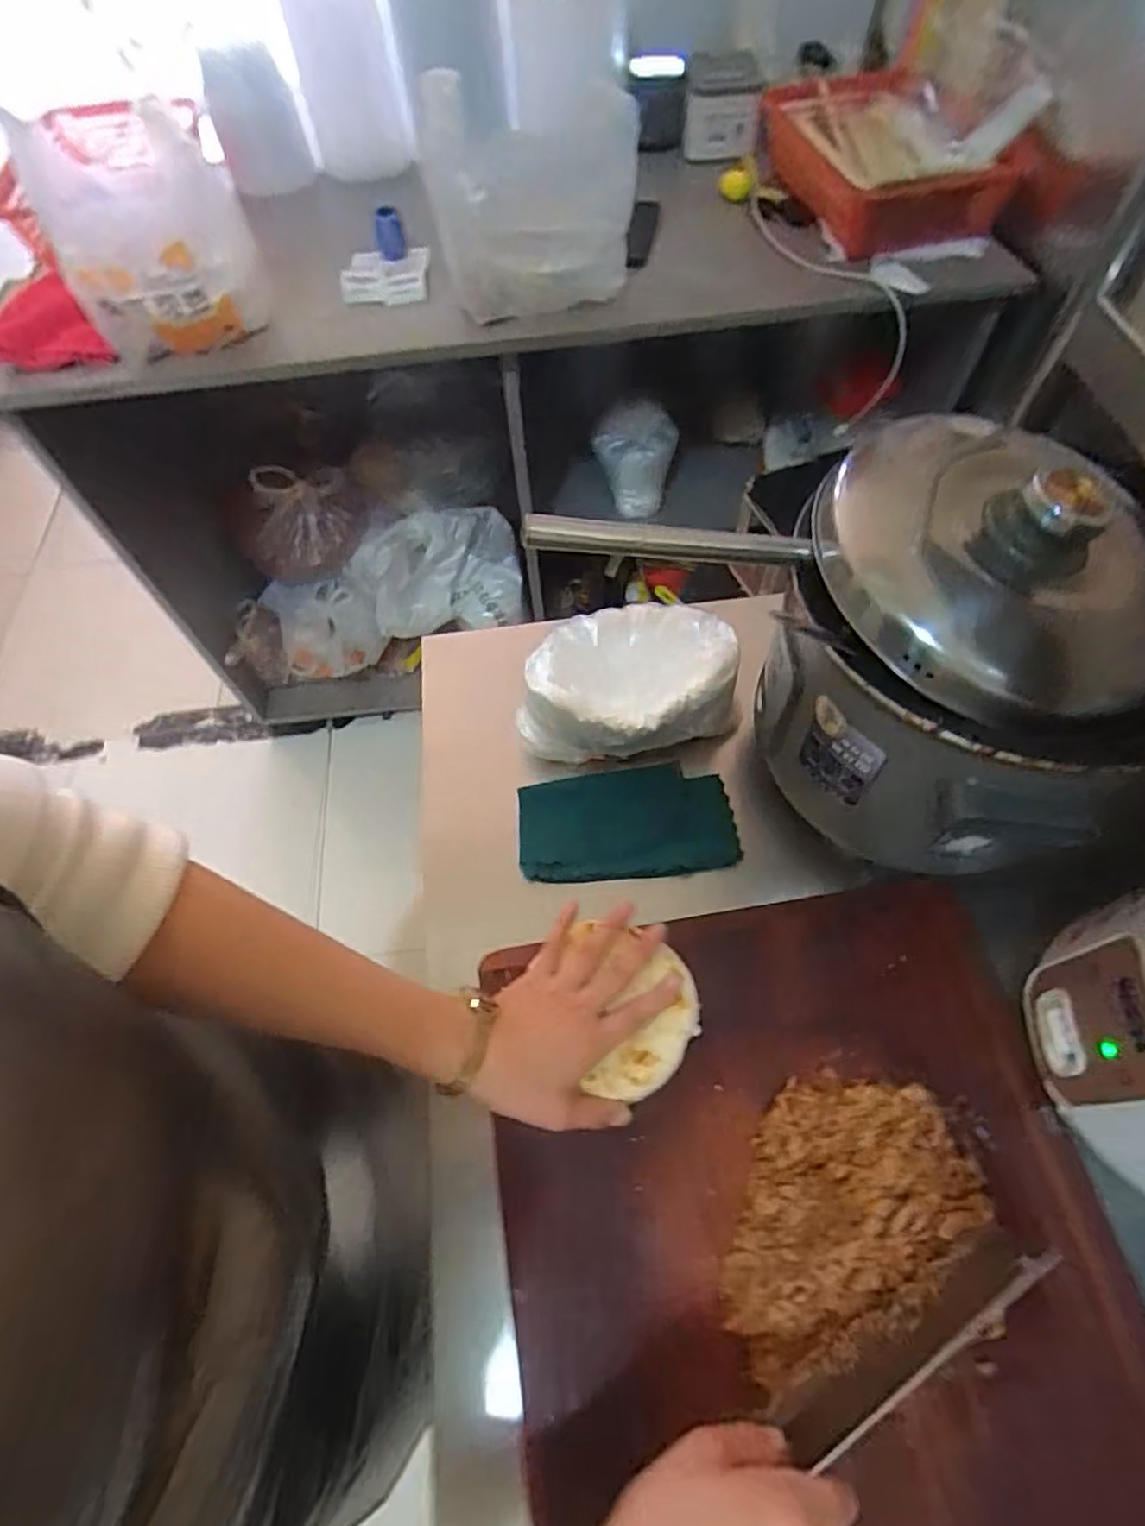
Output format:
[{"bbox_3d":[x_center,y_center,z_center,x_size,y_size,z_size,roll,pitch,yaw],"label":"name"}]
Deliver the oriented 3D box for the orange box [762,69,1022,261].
[{"bbox_3d":[0.427,-0.854,0.967,0.227,0.100,0.392,-13,62,-5],"label":"orange box"}]

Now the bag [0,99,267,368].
[{"bbox_3d":[-0.491,-0.625,0.807,0.197,0.190,0.206,-15,62,-5],"label":"bag"}]

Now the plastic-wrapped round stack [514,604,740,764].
[{"bbox_3d":[0.050,-0.070,0.614,0.191,0.092,0.128,0,61,3],"label":"plastic-wrapped round stack"}]

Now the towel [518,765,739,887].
[{"bbox_3d":[0.048,0.055,0.611,0.188,0.023,0.101,-5,61,0],"label":"towel"}]

